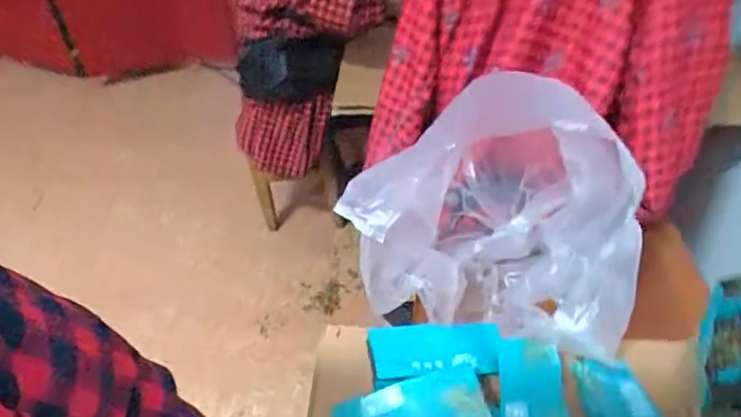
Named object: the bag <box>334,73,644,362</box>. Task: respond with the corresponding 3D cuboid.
[{"bbox_3d":[0.181,0.006,0.656,0.308,0.292,0.333,26,47,29],"label":"bag"}]

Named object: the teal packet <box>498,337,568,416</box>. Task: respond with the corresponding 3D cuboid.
[{"bbox_3d":[0.139,0.169,0.458,0.056,0.013,0.126,3,40,6],"label":"teal packet"}]

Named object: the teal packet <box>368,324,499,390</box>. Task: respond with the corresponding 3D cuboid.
[{"bbox_3d":[0.060,0.133,0.504,0.117,0.014,0.052,-5,56,-3],"label":"teal packet"}]

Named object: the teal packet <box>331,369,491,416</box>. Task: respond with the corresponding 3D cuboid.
[{"bbox_3d":[0.032,0.179,0.466,0.132,0.010,0.056,-15,55,0],"label":"teal packet"}]

